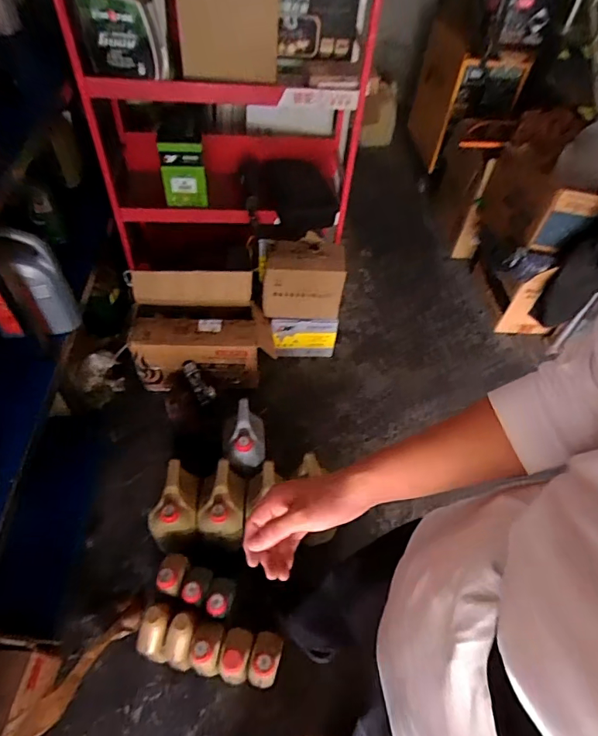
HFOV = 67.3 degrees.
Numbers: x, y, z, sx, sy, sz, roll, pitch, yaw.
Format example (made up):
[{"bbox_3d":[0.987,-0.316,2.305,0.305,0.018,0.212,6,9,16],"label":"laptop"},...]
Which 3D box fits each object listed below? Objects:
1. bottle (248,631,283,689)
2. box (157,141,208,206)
[{"bbox_3d":[-0.080,0.689,1.064,0.064,0.200,0.100,12,51,5],"label":"bottle"},{"bbox_3d":[-0.387,-0.645,1.512,0.140,0.221,0.044,-9,53,-12],"label":"box"}]

